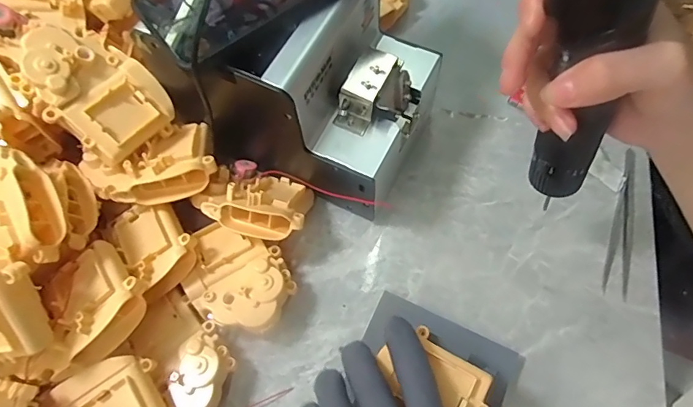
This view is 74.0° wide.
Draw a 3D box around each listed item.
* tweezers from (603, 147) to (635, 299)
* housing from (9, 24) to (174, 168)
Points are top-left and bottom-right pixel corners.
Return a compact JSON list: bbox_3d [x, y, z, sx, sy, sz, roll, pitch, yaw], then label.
[{"bbox_3d":[0.230,0.012,0.383,0.018,0.007,0.131,15,68,9],"label":"tweezers"},{"bbox_3d":[-0.183,-0.080,0.334,0.099,0.033,0.072,42,57,-17],"label":"housing"}]

